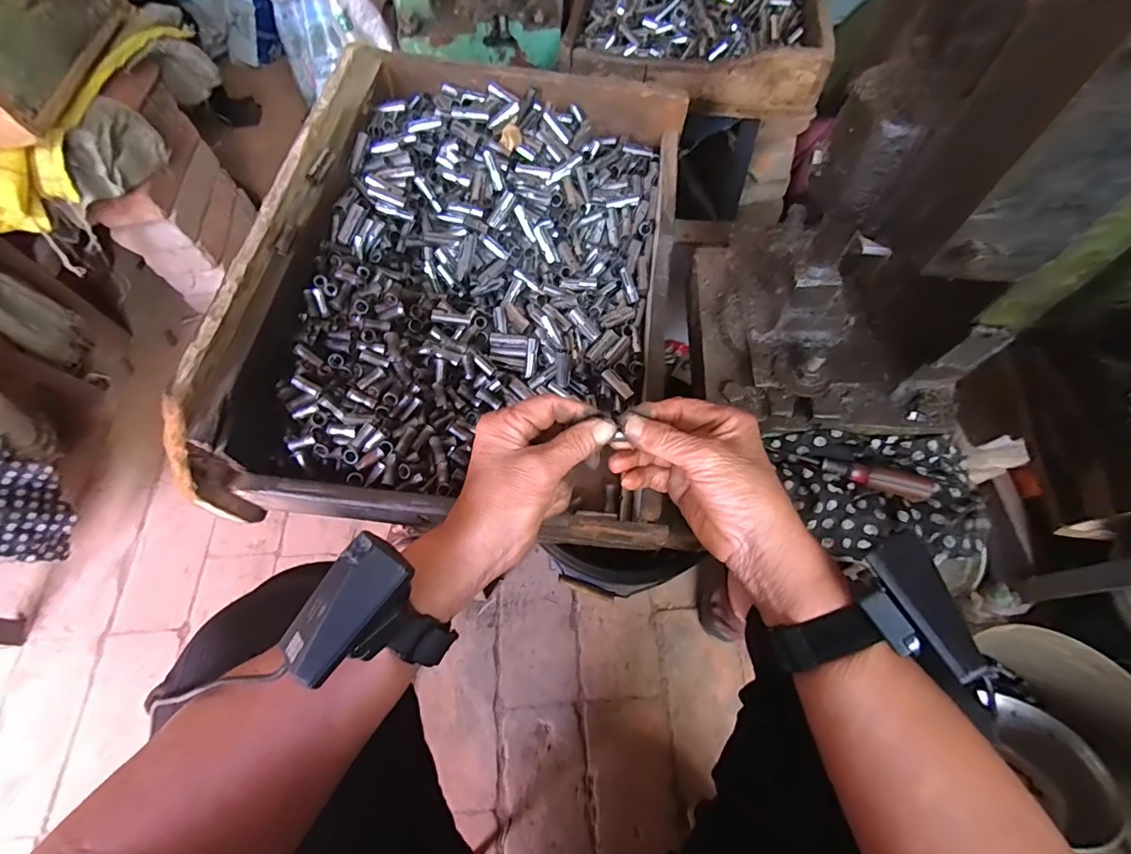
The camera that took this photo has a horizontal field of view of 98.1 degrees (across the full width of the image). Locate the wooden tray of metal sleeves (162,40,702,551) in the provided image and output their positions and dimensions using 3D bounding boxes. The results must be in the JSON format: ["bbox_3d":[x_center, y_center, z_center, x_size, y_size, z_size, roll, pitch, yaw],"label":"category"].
[{"bbox_3d":[-0.074,-0.155,0.468,0.349,0.132,0.482,4,65,3],"label":"wooden tray of metal sleeves"}]

